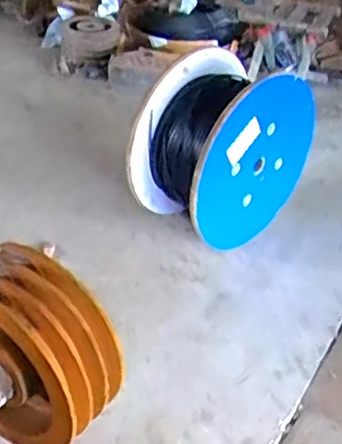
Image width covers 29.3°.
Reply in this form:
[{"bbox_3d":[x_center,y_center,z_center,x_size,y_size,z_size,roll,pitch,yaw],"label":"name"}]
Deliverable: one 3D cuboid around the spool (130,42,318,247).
[{"bbox_3d":[0.121,-0.180,1.516,0.372,0.349,0.244,-24,43,-33],"label":"spool"}]

